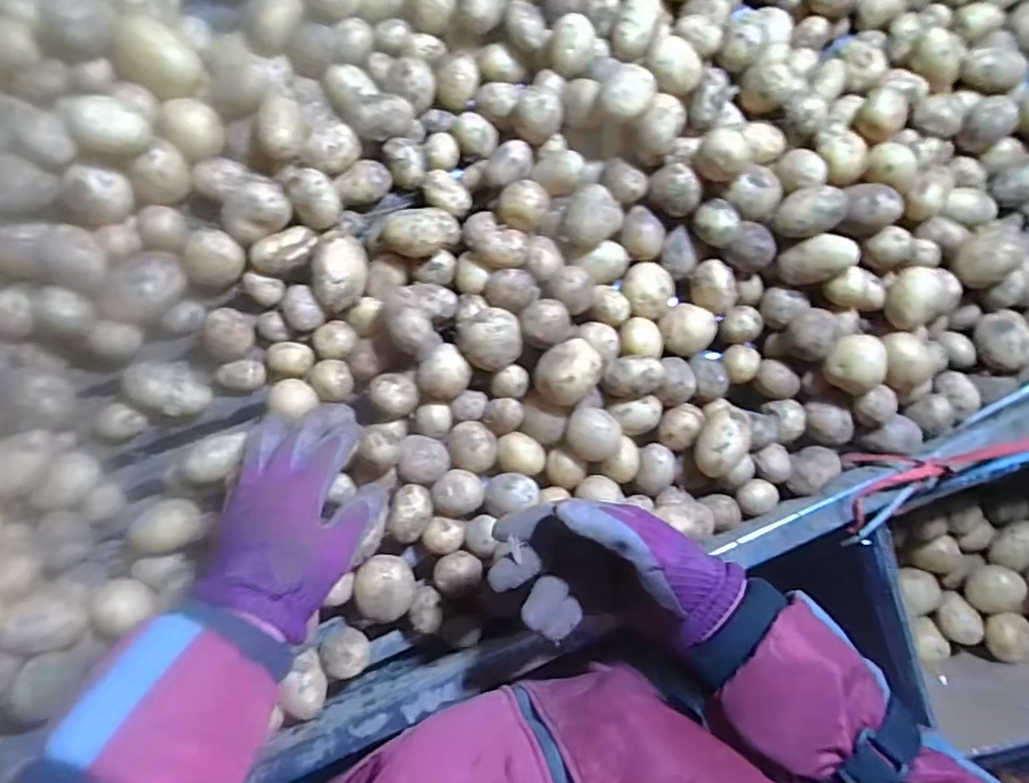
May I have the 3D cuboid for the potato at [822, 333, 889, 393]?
[{"bbox_3d":[0.288,-0.023,0.518,0.038,0.038,0.048,-5,87,-3],"label":"potato"}]

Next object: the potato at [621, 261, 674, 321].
[{"bbox_3d":[0.119,-0.092,0.535,0.049,0.033,0.046,0,87,-3],"label":"potato"}]

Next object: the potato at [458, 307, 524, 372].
[{"bbox_3d":[-0.019,-0.044,0.500,0.051,0.036,0.047,0,87,-3],"label":"potato"}]

